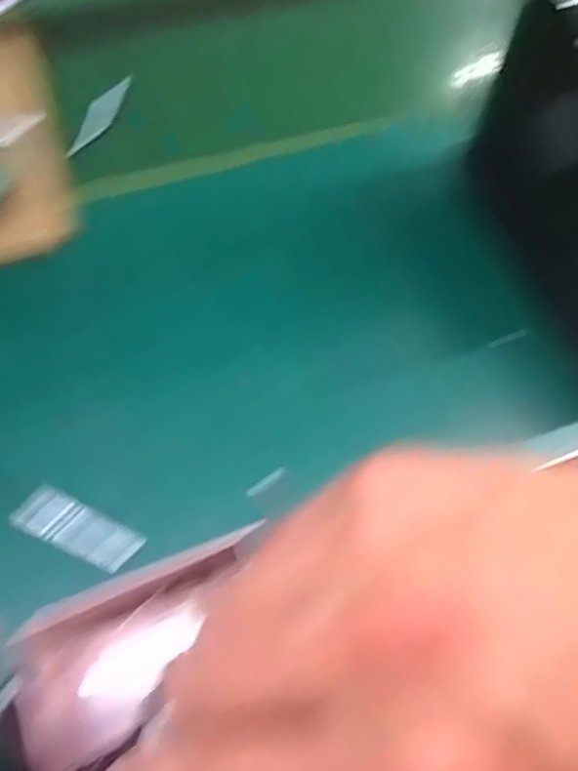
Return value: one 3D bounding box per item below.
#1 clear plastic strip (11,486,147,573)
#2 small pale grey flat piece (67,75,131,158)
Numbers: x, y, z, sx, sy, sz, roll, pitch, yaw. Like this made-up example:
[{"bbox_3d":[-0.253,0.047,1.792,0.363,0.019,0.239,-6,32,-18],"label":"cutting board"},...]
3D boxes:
[{"bbox_3d":[-0.105,0.072,0.302,0.061,0.004,0.023,28,66,-5],"label":"clear plastic strip"},{"bbox_3d":[-0.139,-0.198,0.443,0.007,0.018,0.076,17,82,54],"label":"small pale grey flat piece"}]

